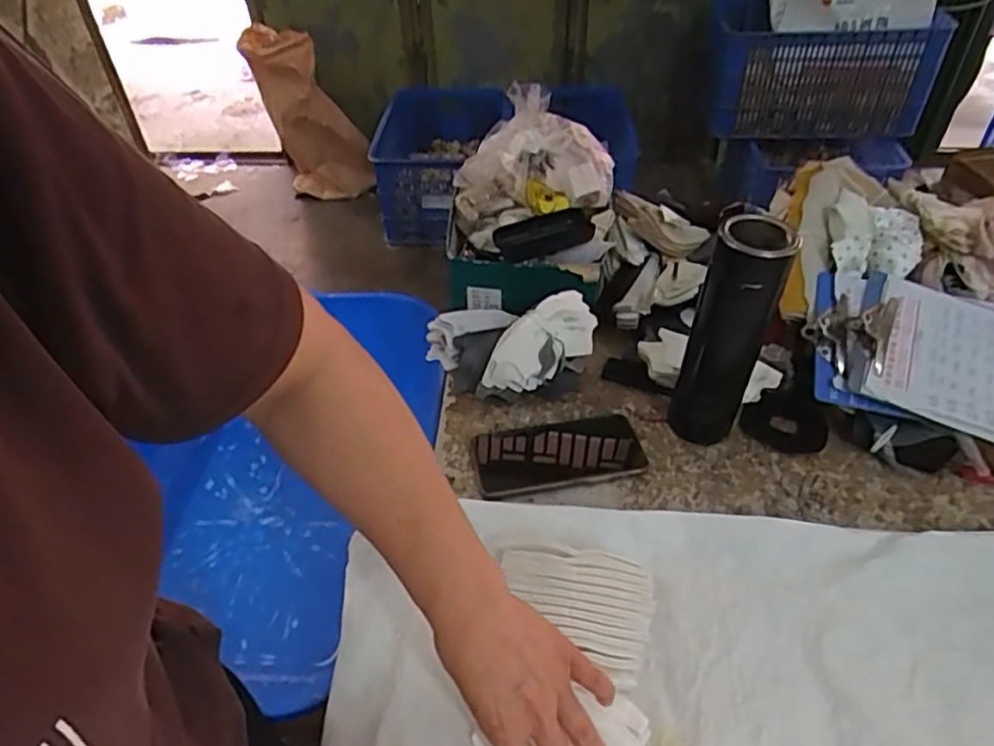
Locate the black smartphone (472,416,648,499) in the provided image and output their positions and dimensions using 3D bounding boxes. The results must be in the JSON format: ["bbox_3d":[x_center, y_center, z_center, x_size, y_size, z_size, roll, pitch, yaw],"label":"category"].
[{"bbox_3d":[0.061,0.080,0.645,0.160,0.012,0.084,-9,43,-8],"label":"black smartphone"}]

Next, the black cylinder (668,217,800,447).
[{"bbox_3d":[0.212,-0.034,0.609,0.066,0.224,0.075,14,44,16],"label":"black cylinder"}]

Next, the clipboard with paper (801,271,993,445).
[{"bbox_3d":[0.449,-0.017,0.661,0.257,0.029,0.164,18,63,9],"label":"clipboard with paper"}]

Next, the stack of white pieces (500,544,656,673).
[{"bbox_3d":[0.062,0.177,0.511,0.116,0.029,0.080,5,43,7],"label":"stack of white pieces"}]

